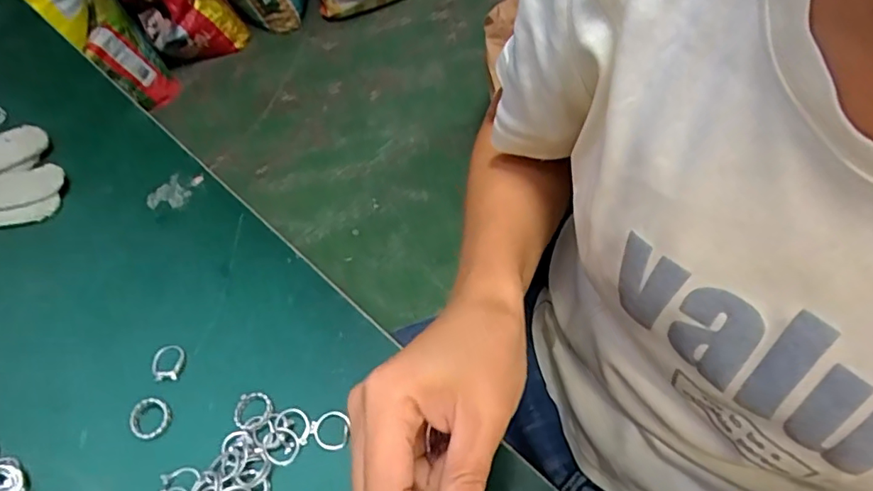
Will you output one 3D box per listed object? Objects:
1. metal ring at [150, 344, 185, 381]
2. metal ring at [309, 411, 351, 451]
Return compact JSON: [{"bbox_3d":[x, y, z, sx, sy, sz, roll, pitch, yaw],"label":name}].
[{"bbox_3d":[-0.178,0.078,0.371,0.020,0.006,0.024,-9,56,-1],"label":"metal ring"},{"bbox_3d":[-0.063,0.110,0.334,0.021,0.004,0.023,-3,56,4],"label":"metal ring"}]

